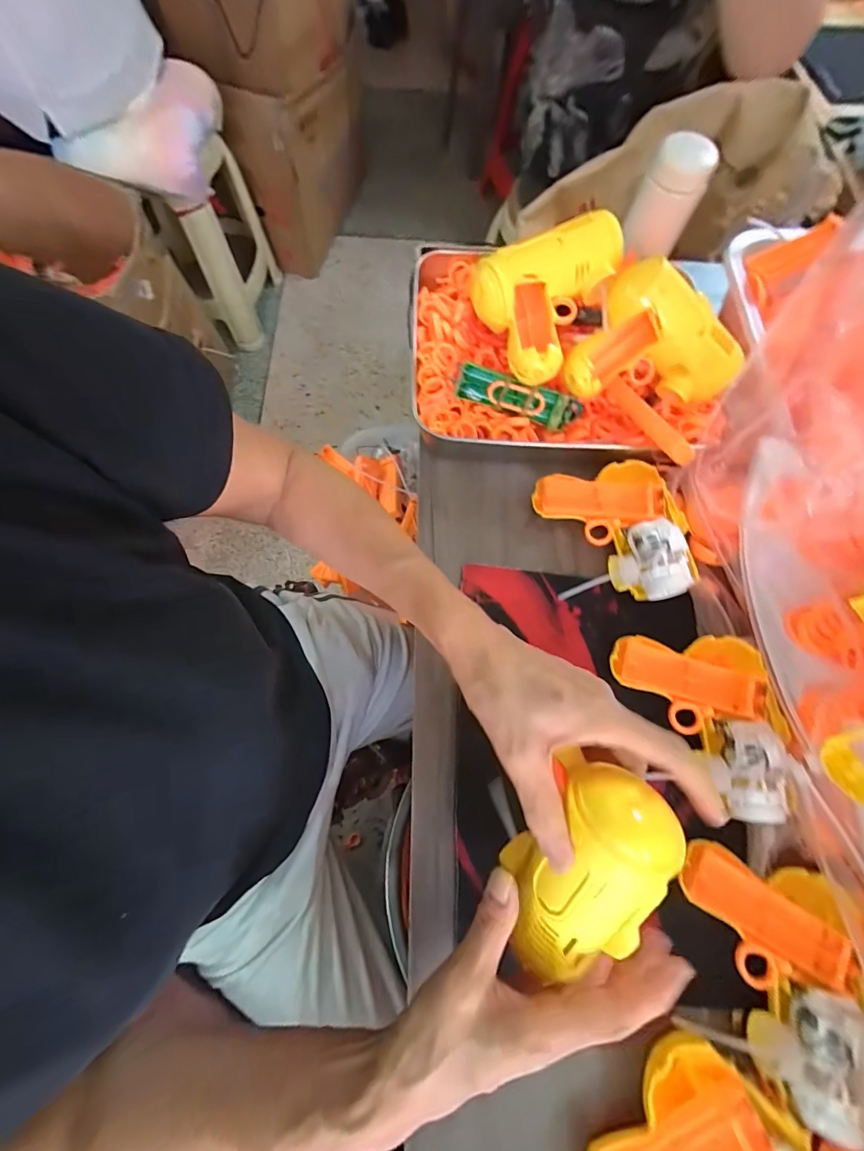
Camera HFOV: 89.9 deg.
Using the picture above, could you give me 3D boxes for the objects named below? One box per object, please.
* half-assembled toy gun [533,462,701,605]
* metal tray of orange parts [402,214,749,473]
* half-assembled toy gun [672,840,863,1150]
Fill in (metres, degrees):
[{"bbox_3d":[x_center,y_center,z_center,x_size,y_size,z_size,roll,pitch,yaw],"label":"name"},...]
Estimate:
[{"bbox_3d":[0.171,-0.040,0.405,0.121,0.045,0.135,-11,72,-6],"label":"half-assembled toy gun"},{"bbox_3d":[0.124,-0.228,0.405,0.290,0.104,0.229,7,71,0],"label":"metal tray of orange parts"},{"bbox_3d":[0.228,0.268,0.292,0.115,0.034,0.130,21,72,4],"label":"half-assembled toy gun"}]

